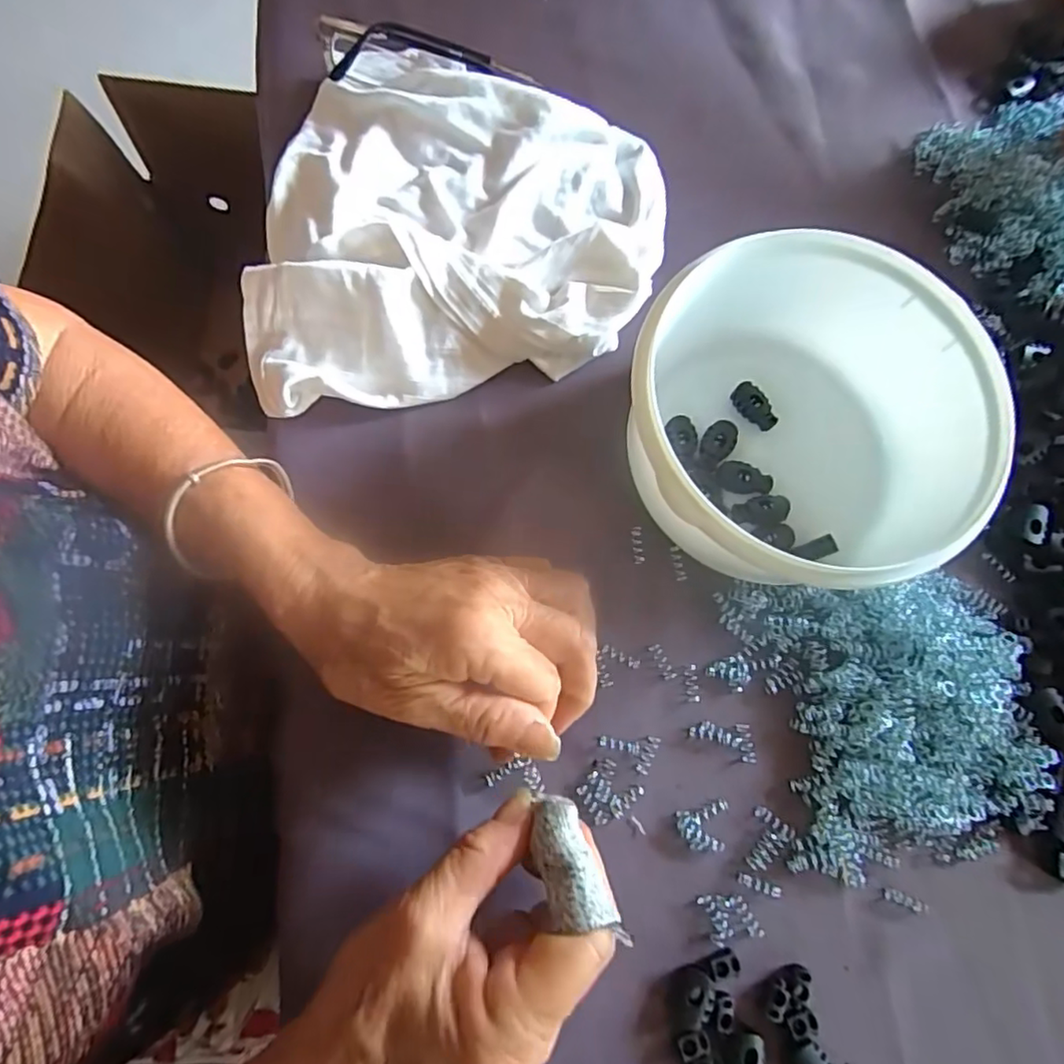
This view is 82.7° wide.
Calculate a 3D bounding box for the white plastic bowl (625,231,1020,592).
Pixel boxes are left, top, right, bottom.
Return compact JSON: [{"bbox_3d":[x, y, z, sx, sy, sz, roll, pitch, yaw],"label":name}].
[{"bbox_3d":[0.130,-0.050,0.290,0.169,0.074,0.153,22,76,4],"label":"white plastic bowl"}]

